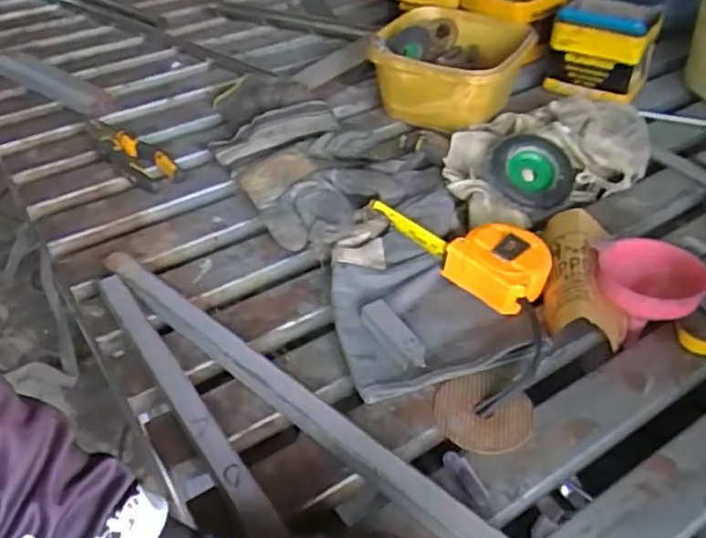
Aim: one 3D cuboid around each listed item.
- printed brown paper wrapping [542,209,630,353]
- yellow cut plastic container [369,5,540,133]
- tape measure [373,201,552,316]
[{"bbox_3d":[0.198,0.004,0.582,0.068,0.042,0.134,1,42,3],"label":"printed brown paper wrapping"},{"bbox_3d":[0.120,-0.251,0.833,0.176,0.086,0.177,12,44,14],"label":"yellow cut plastic container"},{"bbox_3d":[0.109,-0.019,0.612,0.146,0.041,0.075,32,52,32],"label":"tape measure"}]

